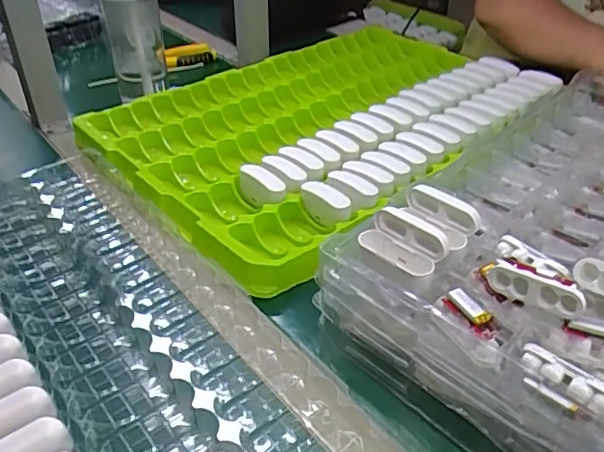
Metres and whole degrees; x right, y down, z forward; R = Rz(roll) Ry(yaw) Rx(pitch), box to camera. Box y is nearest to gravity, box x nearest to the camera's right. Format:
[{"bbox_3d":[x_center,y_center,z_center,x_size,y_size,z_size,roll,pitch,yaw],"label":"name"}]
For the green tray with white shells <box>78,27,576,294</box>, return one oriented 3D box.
[{"bbox_3d":[0.032,-0.158,0.746,0.398,0.078,0.573,30,46,35],"label":"green tray with white shells"}]

